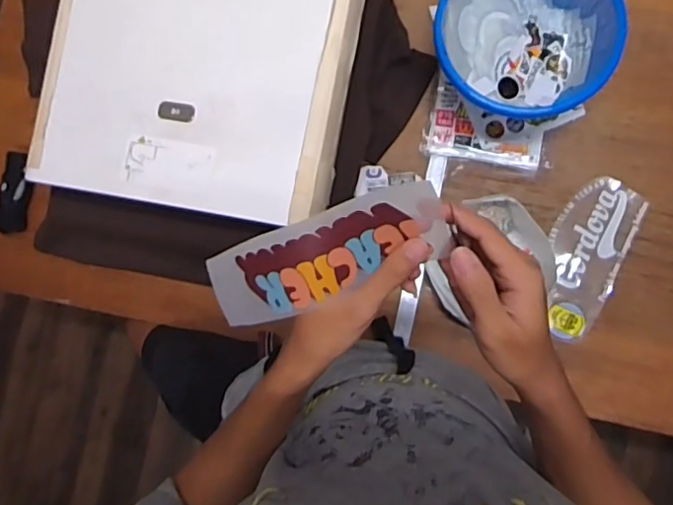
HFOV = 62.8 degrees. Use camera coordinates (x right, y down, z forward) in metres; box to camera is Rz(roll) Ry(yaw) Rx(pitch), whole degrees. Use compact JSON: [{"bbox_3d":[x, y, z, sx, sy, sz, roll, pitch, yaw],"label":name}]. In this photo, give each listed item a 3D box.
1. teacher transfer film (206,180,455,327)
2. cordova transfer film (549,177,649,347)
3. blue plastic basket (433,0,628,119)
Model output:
[{"bbox_3d":[-0.014,0.003,0.383,0.179,0.041,0.058,-24,82,16],"label":"teacher transfer film"},{"bbox_3d":[0.358,0.007,0.796,0.107,0.010,0.235,24,89,7],"label":"cordova transfer film"},{"bbox_3d":[0.255,-0.292,0.761,0.225,0.150,0.218,0,86,6],"label":"blue plastic basket"}]

